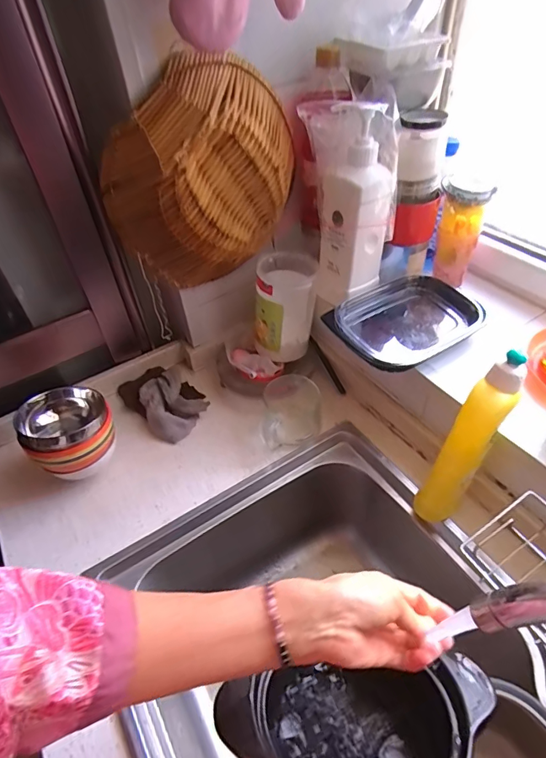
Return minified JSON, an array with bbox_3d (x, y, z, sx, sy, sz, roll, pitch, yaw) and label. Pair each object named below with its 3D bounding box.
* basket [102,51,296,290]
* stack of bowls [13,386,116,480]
[{"bbox_3d":[-0.090,-0.283,0.640,0.267,0.283,0.097,-32,51,-24],"label":"basket"},{"bbox_3d":[-0.295,0.086,0.660,0.111,0.135,0.124,-25,48,-18],"label":"stack of bowls"}]

